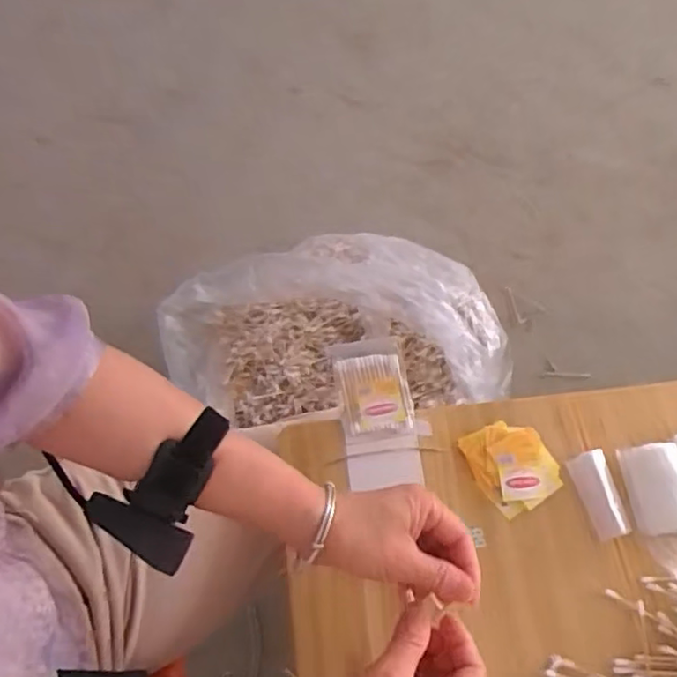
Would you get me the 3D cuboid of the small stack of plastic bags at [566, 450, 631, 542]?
[{"bbox_3d":[0.206,0.124,0.500,0.028,0.011,0.066,-12,68,-5],"label":"small stack of plastic bags"}]

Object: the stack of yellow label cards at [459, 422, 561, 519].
[{"bbox_3d":[0.142,0.103,0.516,0.061,0.011,0.072,-23,70,-10],"label":"stack of yellow label cards"}]

